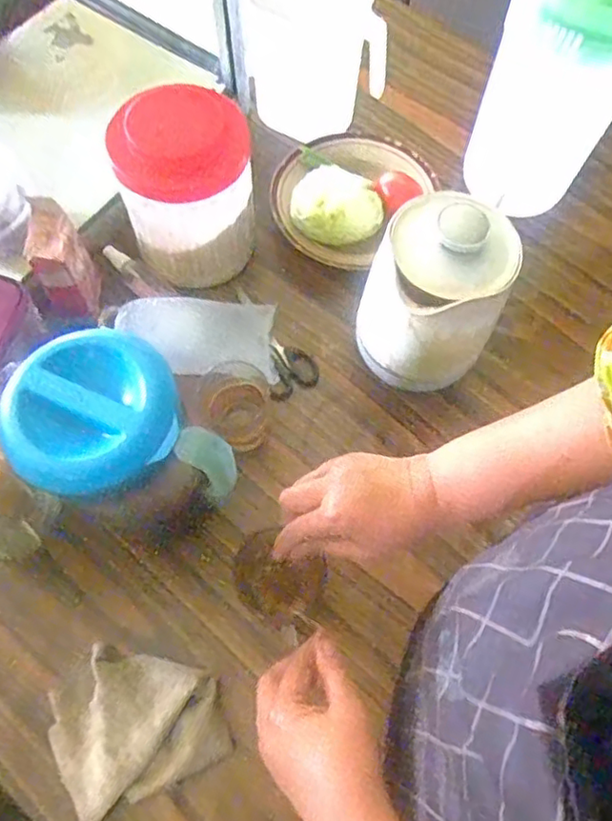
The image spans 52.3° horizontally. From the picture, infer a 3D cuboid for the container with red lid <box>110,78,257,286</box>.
[{"bbox_3d":[-0.129,-0.237,0.686,0.141,0.179,0.132,-1,68,1],"label":"container with red lid"}]

